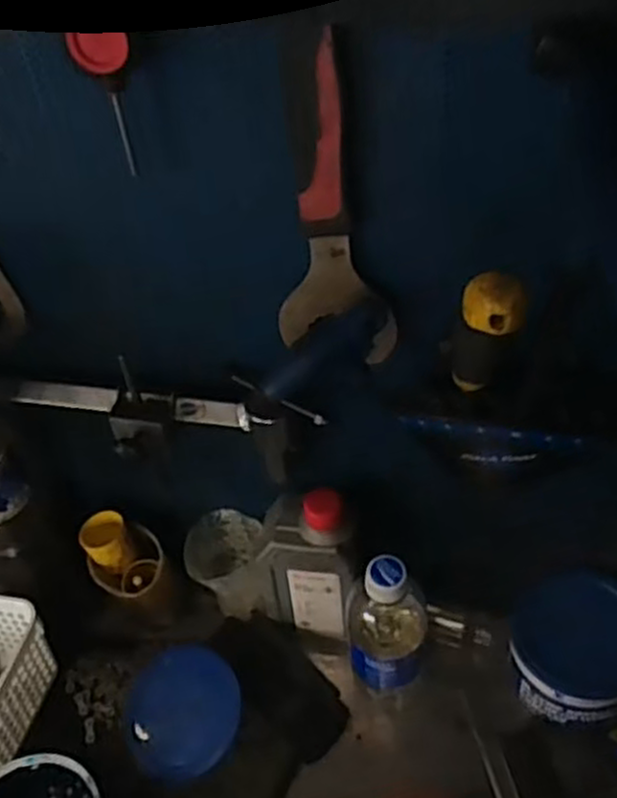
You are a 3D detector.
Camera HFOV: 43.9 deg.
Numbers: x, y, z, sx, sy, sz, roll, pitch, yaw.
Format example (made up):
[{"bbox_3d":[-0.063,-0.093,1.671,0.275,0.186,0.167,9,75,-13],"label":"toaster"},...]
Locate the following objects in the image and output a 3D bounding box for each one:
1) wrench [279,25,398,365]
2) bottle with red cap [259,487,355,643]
[{"bbox_3d":[0.012,-0.104,0.439,0.068,0.198,0.027,17,49,24],"label":"wrench"},{"bbox_3d":[0.000,0.142,0.632,0.081,0.166,0.049,8,46,16],"label":"bottle with red cap"}]

